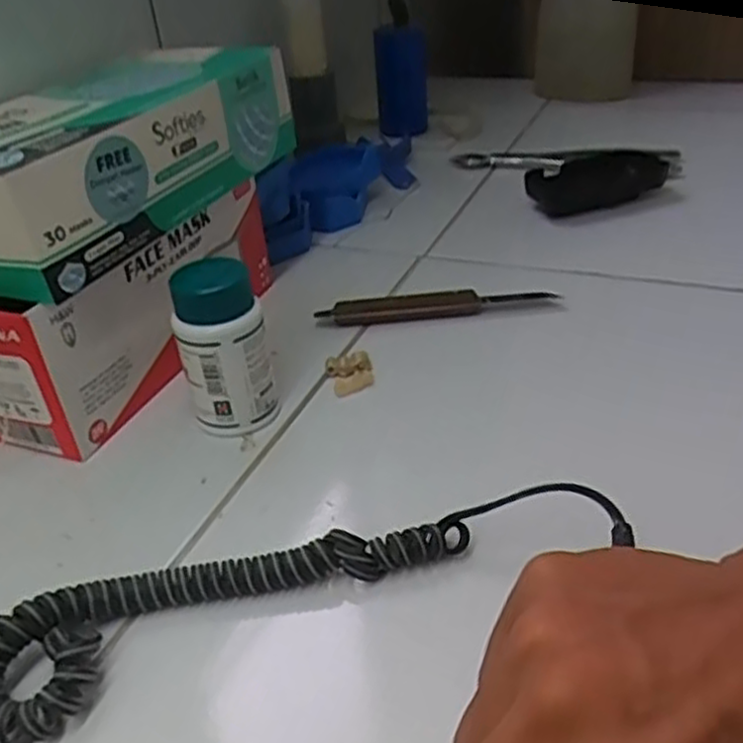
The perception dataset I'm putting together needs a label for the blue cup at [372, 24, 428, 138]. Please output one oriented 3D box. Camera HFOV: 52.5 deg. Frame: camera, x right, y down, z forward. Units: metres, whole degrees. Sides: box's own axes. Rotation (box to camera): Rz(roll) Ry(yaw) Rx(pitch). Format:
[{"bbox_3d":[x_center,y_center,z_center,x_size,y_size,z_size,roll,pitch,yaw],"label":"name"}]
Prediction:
[{"bbox_3d":[0.030,-0.282,0.732,0.047,0.099,0.052,-4,33,1],"label":"blue cup"}]

